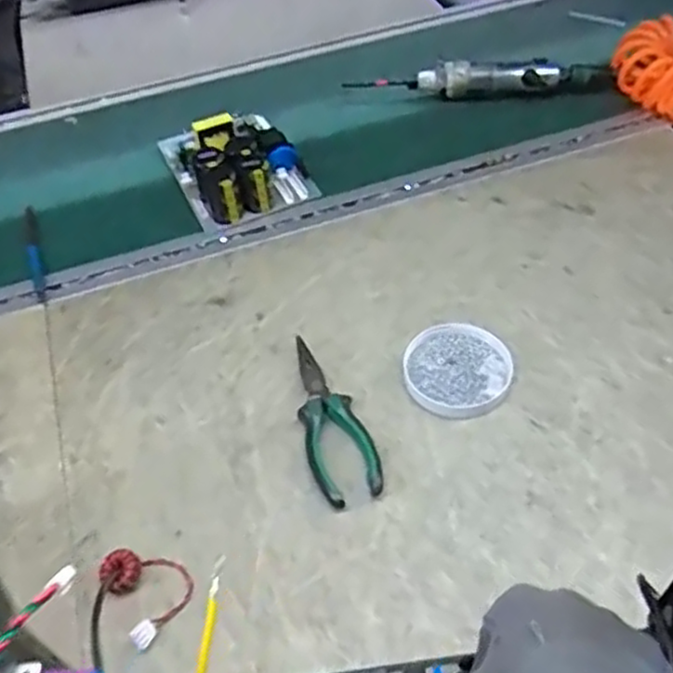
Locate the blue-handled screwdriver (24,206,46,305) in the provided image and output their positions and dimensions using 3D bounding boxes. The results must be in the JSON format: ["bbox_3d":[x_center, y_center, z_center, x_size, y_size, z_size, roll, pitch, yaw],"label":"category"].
[{"bbox_3d":[-0.313,-0.085,0.720,0.013,0.009,0.143,-17,51,-8],"label":"blue-handled screwdriver"}]

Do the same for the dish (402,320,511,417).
[{"bbox_3d":[0.101,0.025,0.586,0.086,0.008,0.090,-3,50,3],"label":"dish"}]

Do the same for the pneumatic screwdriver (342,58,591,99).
[{"bbox_3d":[0.162,-0.308,0.840,0.271,0.040,0.031,1,50,6],"label":"pneumatic screwdriver"}]

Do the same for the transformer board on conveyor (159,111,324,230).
[{"bbox_3d":[-0.116,-0.203,0.774,0.131,0.057,0.176,-23,52,-13],"label":"transformer board on conveyor"}]

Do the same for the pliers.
[{"bbox_3d":[-0.005,0.061,0.562,0.050,0.022,0.155,-14,50,-6],"label":"pliers"}]

